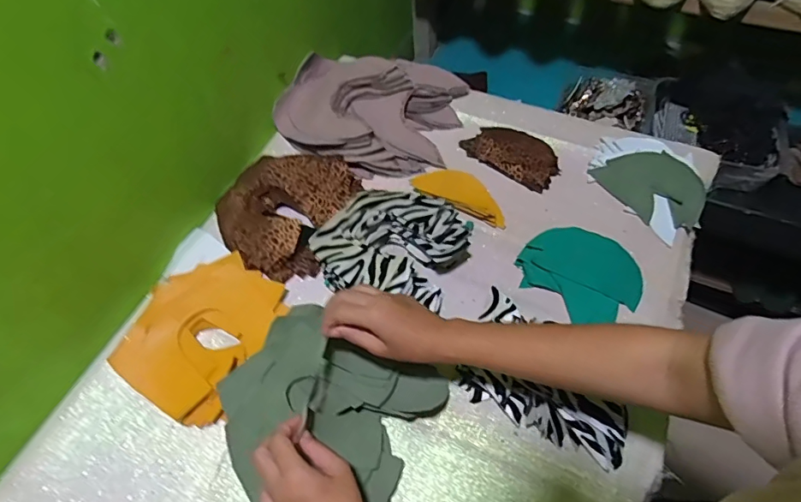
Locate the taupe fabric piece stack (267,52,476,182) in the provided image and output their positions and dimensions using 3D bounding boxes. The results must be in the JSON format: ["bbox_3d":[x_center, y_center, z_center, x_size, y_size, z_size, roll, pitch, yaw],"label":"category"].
[{"bbox_3d":[-0.056,-0.219,0.738,0.273,0.062,0.200,16,60,14],"label":"taupe fabric piece stack"}]

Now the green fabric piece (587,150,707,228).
[{"bbox_3d":[0.341,-0.091,0.662,0.146,0.036,0.092,37,67,25],"label":"green fabric piece"}]

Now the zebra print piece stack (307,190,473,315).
[{"bbox_3d":[-0.015,-0.009,0.606,0.184,0.045,0.178,13,59,13],"label":"zebra print piece stack"}]

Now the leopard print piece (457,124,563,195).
[{"bbox_3d":[0.168,-0.147,0.713,0.138,0.017,0.083,33,70,18],"label":"leopard print piece"}]

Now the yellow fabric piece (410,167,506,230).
[{"bbox_3d":[0.089,-0.082,0.675,0.132,0.025,0.063,27,63,20],"label":"yellow fabric piece"}]

